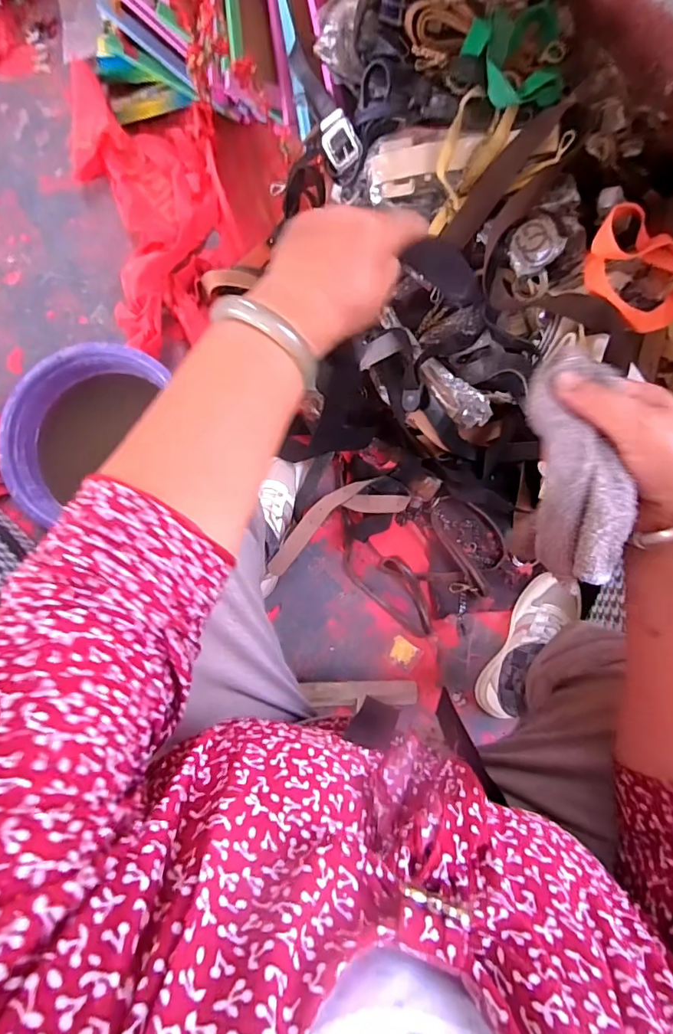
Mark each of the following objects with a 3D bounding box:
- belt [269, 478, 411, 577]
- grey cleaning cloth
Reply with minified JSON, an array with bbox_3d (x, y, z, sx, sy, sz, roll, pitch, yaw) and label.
[{"bbox_3d":[-0.001,0.000,0.748,0.235,0.059,0.074,-27,84,0],"label":"belt"},{"bbox_3d":[0.138,-0.031,0.282,0.046,0.029,0.133,-4,83,2],"label":"grey cleaning cloth"}]

